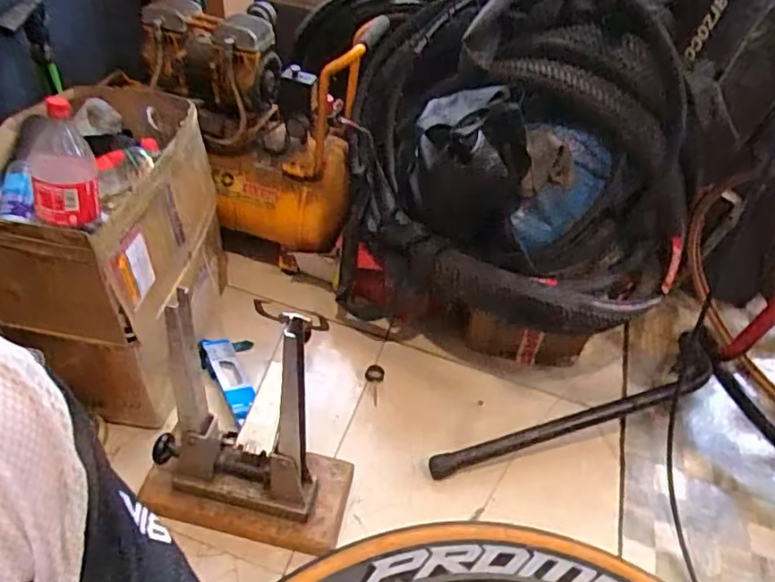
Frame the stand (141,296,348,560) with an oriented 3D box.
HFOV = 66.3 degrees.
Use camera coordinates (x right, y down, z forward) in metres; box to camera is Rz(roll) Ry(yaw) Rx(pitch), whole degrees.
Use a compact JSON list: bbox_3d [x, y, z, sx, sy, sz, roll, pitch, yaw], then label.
[{"bbox_3d":[-0.225,0.216,0.961,0.321,0.474,0.172,13,46,3],"label":"stand"}]

